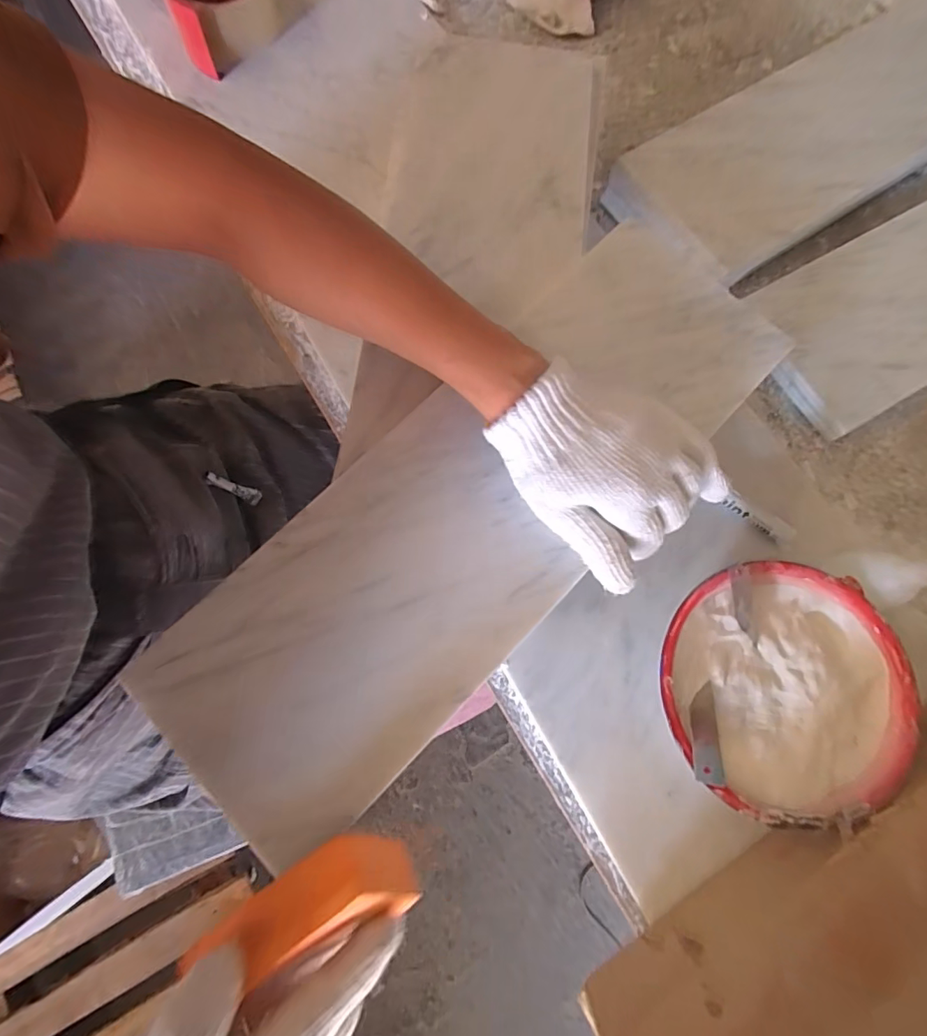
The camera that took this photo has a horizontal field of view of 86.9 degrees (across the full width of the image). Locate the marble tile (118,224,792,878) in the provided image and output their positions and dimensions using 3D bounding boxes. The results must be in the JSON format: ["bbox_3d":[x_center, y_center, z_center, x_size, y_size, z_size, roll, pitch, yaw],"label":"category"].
[{"bbox_3d":[0.015,-0.014,0.310,0.155,0.010,0.445,42,79,12],"label":"marble tile"}]

